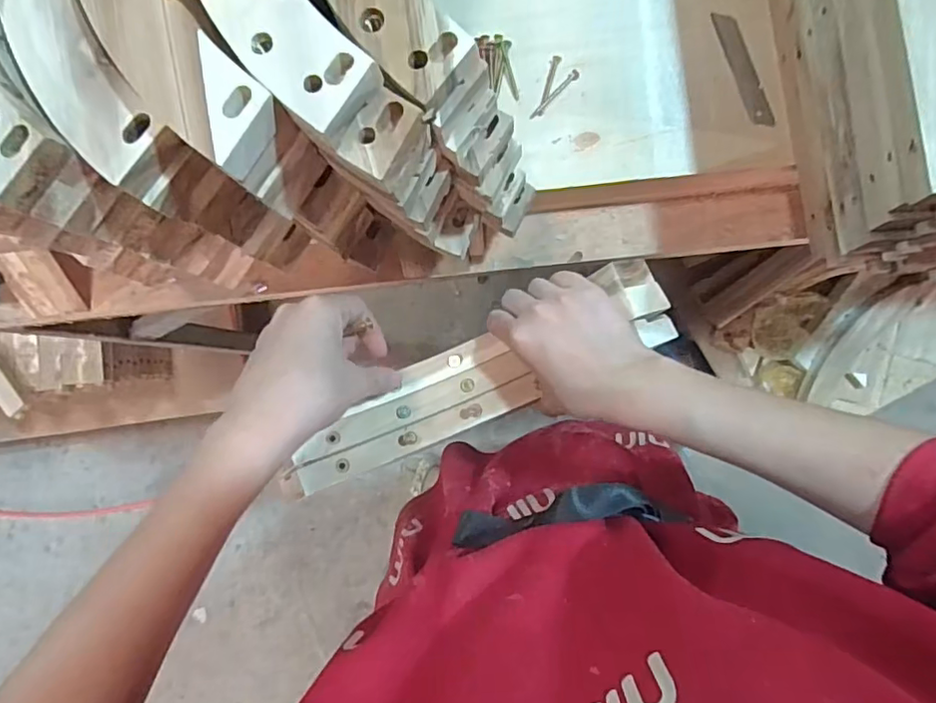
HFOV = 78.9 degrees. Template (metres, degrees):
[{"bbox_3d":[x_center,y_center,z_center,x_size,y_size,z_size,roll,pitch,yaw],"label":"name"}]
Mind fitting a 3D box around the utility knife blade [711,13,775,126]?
[{"bbox_3d":[0.223,-0.228,0.462,0.020,0.009,0.099,-17,84,10],"label":"utility knife blade"}]

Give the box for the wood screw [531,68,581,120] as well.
[{"bbox_3d":[0.072,-0.211,0.469,0.053,0.004,0.008,-45,84,1],"label":"wood screw"}]

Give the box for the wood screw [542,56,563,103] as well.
[{"bbox_3d":[0.066,-0.219,0.469,0.009,0.004,0.051,19,88,6],"label":"wood screw"}]

